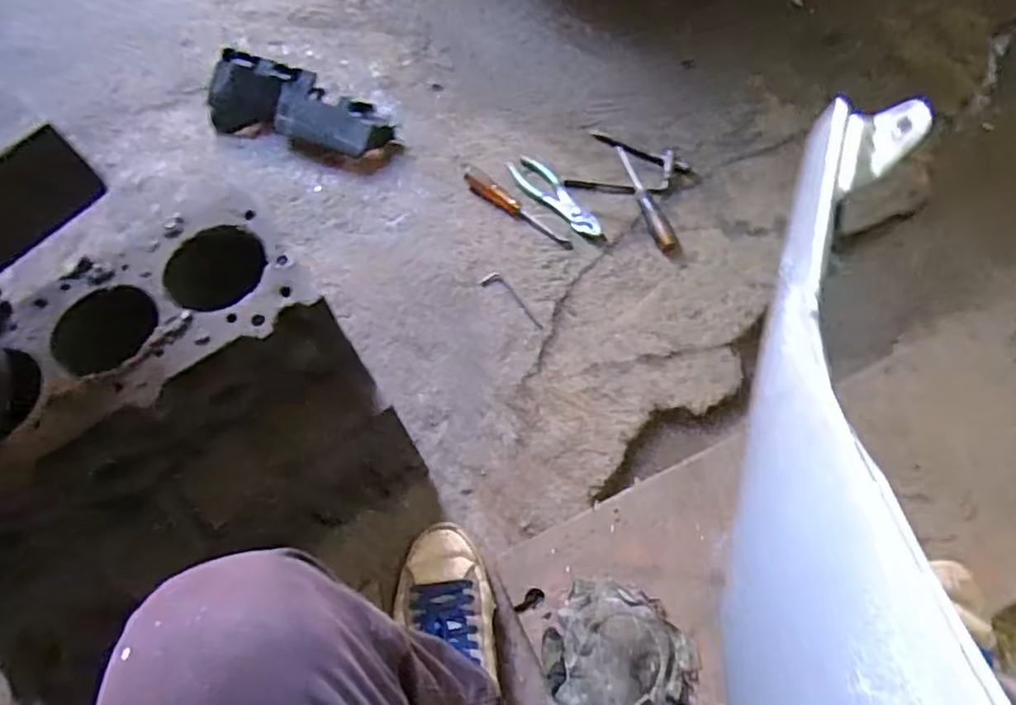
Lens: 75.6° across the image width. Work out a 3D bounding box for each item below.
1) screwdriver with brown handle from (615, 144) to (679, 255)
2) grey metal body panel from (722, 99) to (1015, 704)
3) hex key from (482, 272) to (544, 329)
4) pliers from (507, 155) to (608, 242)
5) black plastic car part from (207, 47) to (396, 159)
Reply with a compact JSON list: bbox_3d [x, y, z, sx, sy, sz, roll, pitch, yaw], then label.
[{"bbox_3d":[0.202,-0.233,0.977,0.027,0.022,0.208,-14,58,-6],"label":"screwdriver with brown handle"},{"bbox_3d":[0.153,0.071,0.275,0.107,0.142,0.408,1,60,4],"label":"grey metal body panel"},{"bbox_3d":[0.010,-0.073,0.908,0.029,0.004,0.115,-39,64,-20],"label":"hex key"},{"bbox_3d":[0.070,-0.232,0.985,0.055,0.007,0.197,-30,61,-15],"label":"pliers"},{"bbox_3d":[-0.347,-0.391,1.061,0.318,0.088,0.104,21,62,14],"label":"black plastic car part"}]

